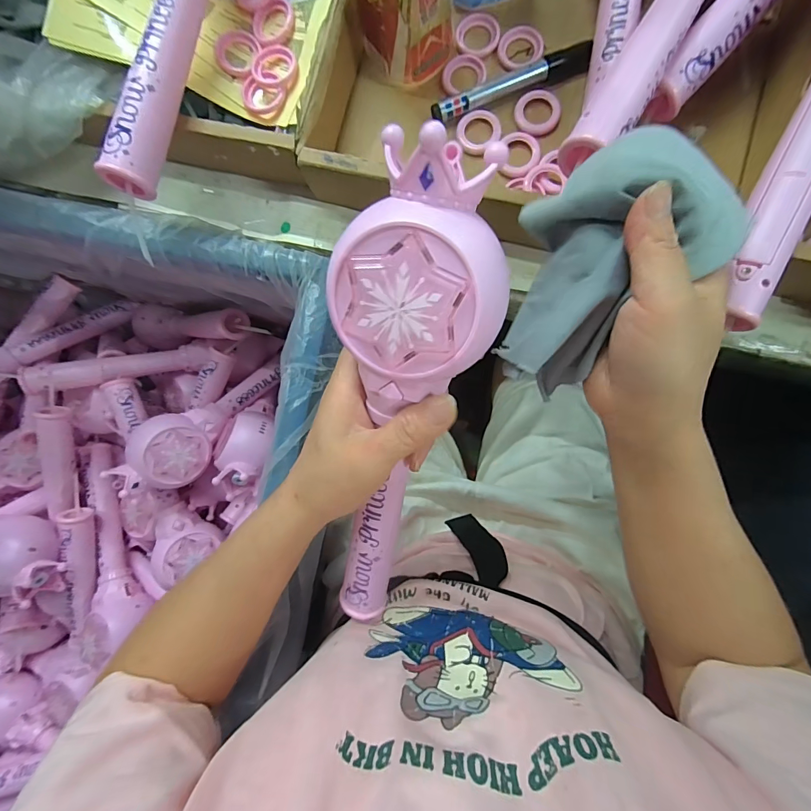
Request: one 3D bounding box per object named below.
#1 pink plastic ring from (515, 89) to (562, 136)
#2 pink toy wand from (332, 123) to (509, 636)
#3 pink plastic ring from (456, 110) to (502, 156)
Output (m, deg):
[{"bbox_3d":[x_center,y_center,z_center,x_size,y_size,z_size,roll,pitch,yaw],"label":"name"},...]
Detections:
[{"bbox_3d":[0.110,-0.244,0.324,0.036,0.005,0.037,0,88,6],"label":"pink plastic ring"},{"bbox_3d":[-0.009,0.026,0.229,0.078,0.038,0.305,14,122,6],"label":"pink toy wand"},{"bbox_3d":[0.062,-0.232,0.328,0.036,0.004,0.036,0,88,6],"label":"pink plastic ring"}]

